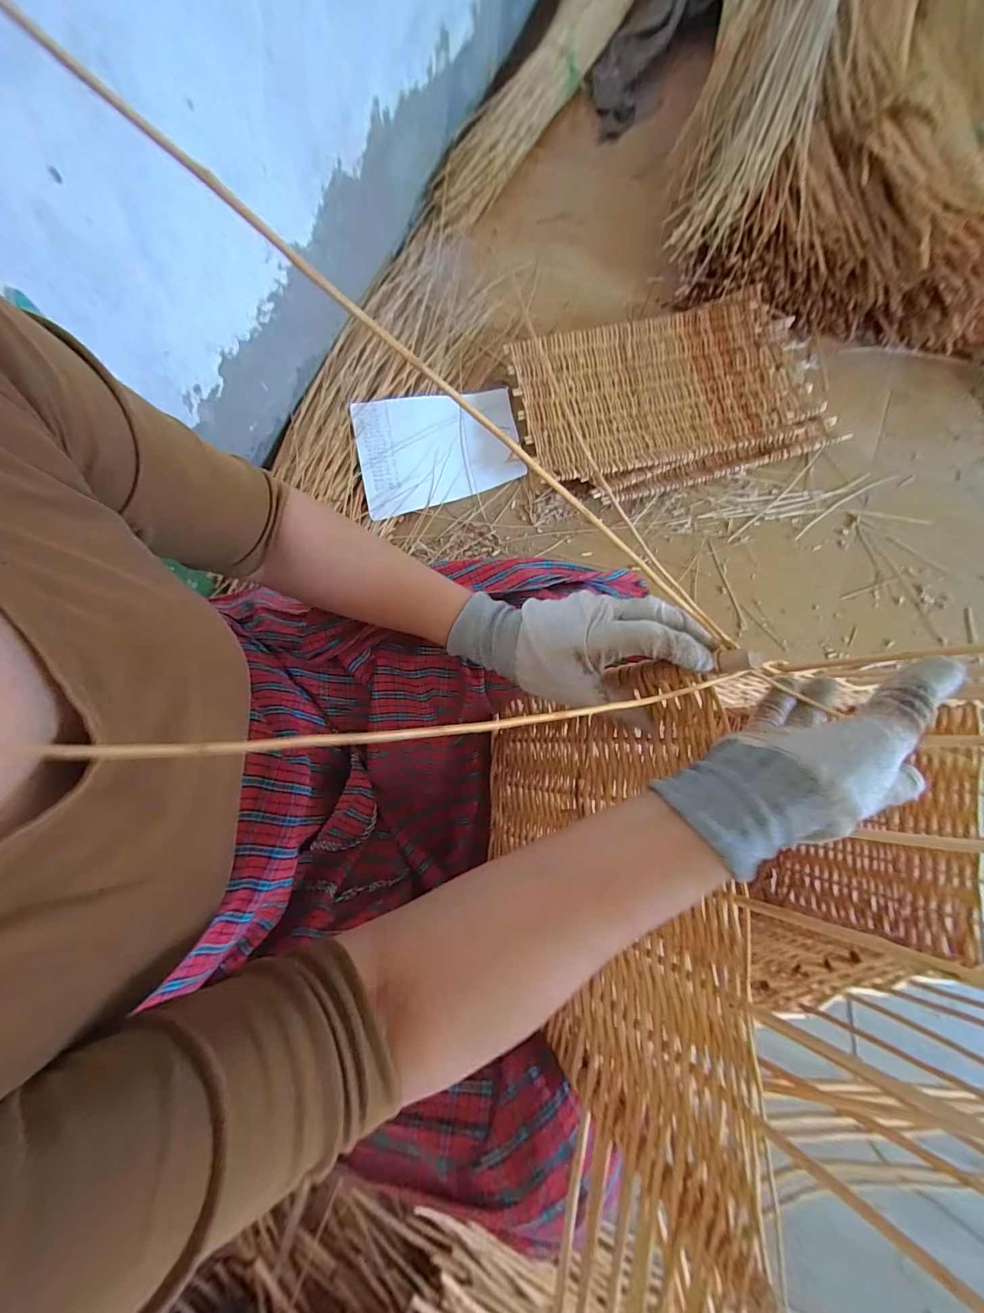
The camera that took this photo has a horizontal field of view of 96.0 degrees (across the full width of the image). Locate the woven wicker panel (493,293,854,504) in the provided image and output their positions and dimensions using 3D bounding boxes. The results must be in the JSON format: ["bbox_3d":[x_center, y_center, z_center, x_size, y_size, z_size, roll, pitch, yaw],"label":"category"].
[{"bbox_3d":[0.386,-0.553,0.949,0.648,0.068,0.380,-11,77,-4],"label":"woven wicker panel"}]

